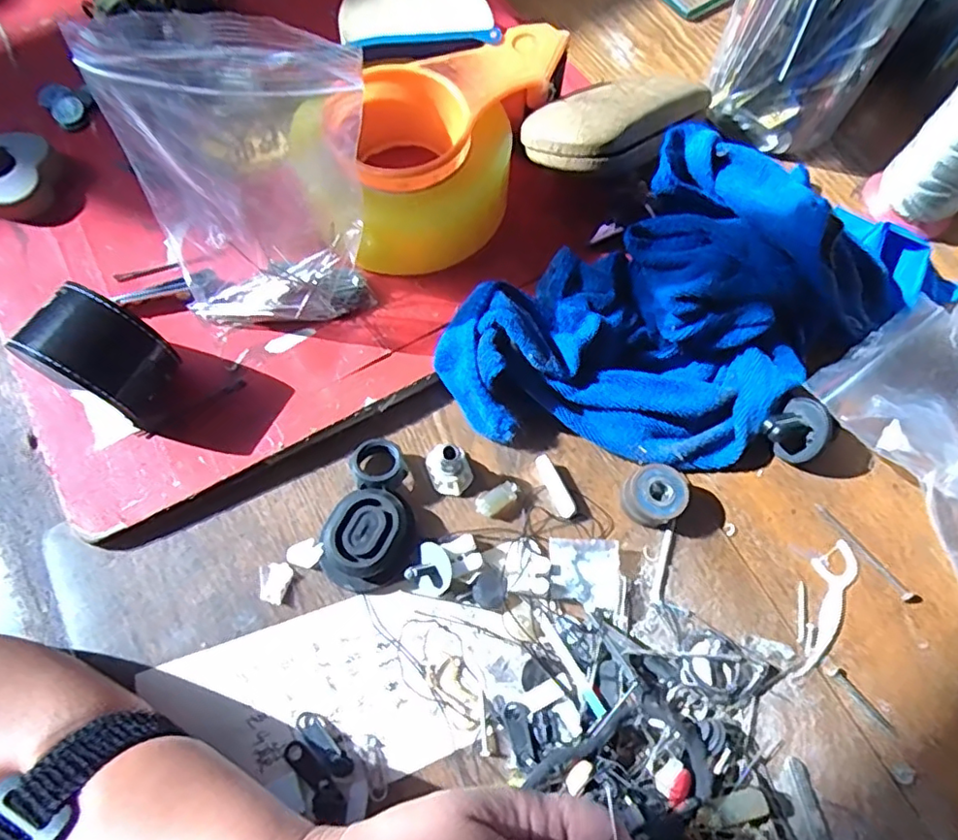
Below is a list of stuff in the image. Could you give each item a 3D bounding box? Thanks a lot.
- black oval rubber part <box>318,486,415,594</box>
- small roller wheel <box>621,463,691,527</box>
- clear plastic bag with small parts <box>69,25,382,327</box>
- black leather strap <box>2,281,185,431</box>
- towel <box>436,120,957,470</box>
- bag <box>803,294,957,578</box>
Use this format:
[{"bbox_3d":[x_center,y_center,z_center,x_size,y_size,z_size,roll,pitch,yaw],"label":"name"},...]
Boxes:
[{"bbox_3d":[-0.056,0.059,0.301,0.043,0.019,0.048,32,69,10],"label":"black oval rubber part"},{"bbox_3d":[0.091,0.040,0.317,0.032,0.019,0.029,-36,73,-16],"label":"small roller wheel"},{"bbox_3d":[-0.116,-0.109,0.284,0.109,0.142,0.068,29,69,9],"label":"clear plastic bag with small parts"},{"bbox_3d":[-0.185,-0.032,0.299,0.057,0.062,0.041,26,68,8],"label":"black leather strap"},{"bbox_3d":[0.125,-0.069,0.334,0.282,0.073,0.153,-35,73,-16],"label":"towel"},{"bbox_3d":[0.260,0.015,0.326,0.107,0.033,0.148,-33,72,-15],"label":"bag"}]

